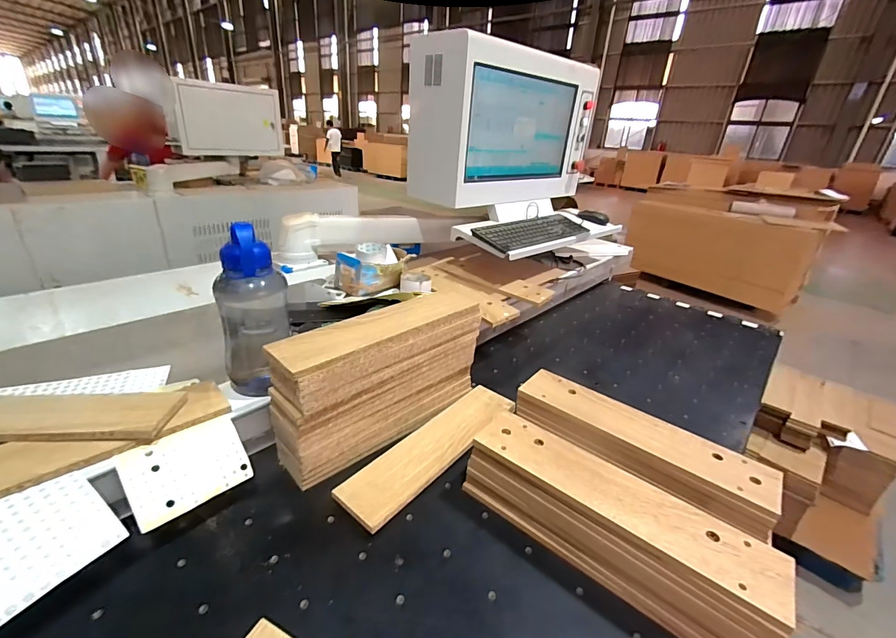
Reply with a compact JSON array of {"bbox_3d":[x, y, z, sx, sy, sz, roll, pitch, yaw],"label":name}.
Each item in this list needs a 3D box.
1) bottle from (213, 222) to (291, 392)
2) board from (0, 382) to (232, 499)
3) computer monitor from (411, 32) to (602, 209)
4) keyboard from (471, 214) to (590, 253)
[{"bbox_3d":[-0.290,-0.006,0.590,0.097,0.262,0.104,-8,28,-22],"label":"bottle"},{"bbox_3d":[-0.492,0.166,0.503,0.371,0.019,0.089,-19,33,-38],"label":"board"},{"bbox_3d":[0.182,-0.553,1.174,0.627,0.369,0.211,-17,32,-37],"label":"computer monitor"},{"bbox_3d":[0.262,-0.260,1.172,0.437,0.042,0.153,-19,35,-41],"label":"keyboard"}]

